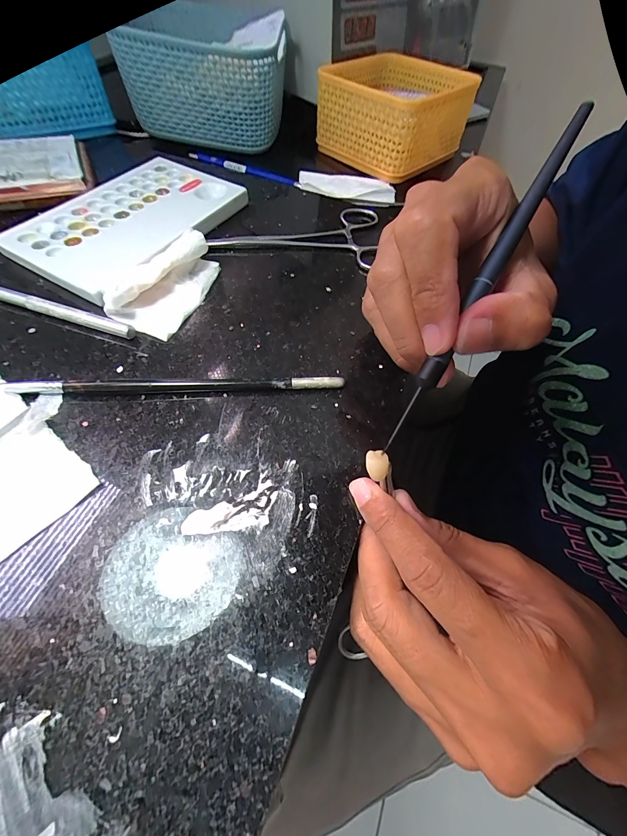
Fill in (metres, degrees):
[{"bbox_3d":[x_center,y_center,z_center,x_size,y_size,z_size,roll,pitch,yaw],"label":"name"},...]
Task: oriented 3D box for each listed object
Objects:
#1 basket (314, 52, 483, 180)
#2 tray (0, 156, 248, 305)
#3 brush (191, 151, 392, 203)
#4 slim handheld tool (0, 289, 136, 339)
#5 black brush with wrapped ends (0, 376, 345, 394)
[{"bbox_3d":[0.089,-0.341,0.350,0.134,0.064,0.134,39,65,18],"label":"basket"},{"bbox_3d":[-0.132,-0.147,0.231,0.090,0.014,0.152,31,62,14],"label":"tray"},{"bbox_3d":[-0.022,-0.254,0.328,0.217,0.008,0.057,13,60,4],"label":"brush"},{"bbox_3d":[-0.167,-0.068,0.186,0.136,0.008,0.007,17,60,7],"label":"slim handheld tool"},{"bbox_3d":[-0.070,-0.017,0.163,0.169,0.007,0.006,-2,60,-5],"label":"black brush with wrapped ends"}]

